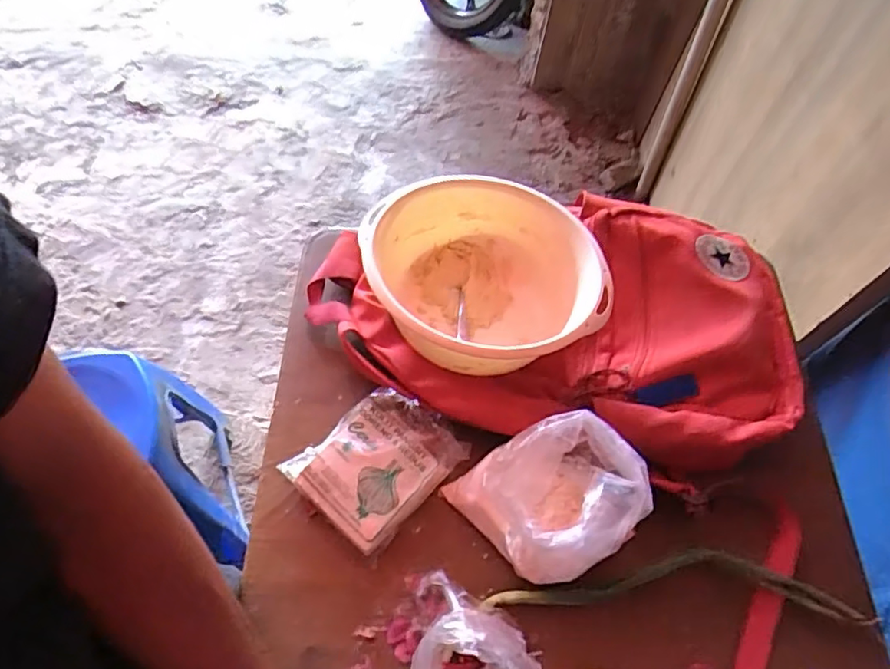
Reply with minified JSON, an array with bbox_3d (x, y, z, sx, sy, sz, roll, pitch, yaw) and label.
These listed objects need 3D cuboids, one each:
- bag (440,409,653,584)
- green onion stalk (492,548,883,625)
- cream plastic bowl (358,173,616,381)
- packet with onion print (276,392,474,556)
[{"bbox_3d":[0.098,0.137,0.559,0.130,0.101,0.140,-35,68,-21],"label":"bag"},{"bbox_3d":[0.216,0.233,0.578,0.352,0.025,0.055,4,60,-2],"label":"green onion stalk"},{"bbox_3d":[0.039,-0.058,0.664,0.237,0.129,0.238,2,61,-3],"label":"cream plastic bowl"},{"bbox_3d":[-0.069,0.122,0.610,0.127,0.054,0.143,41,66,17],"label":"packet with onion print"}]

